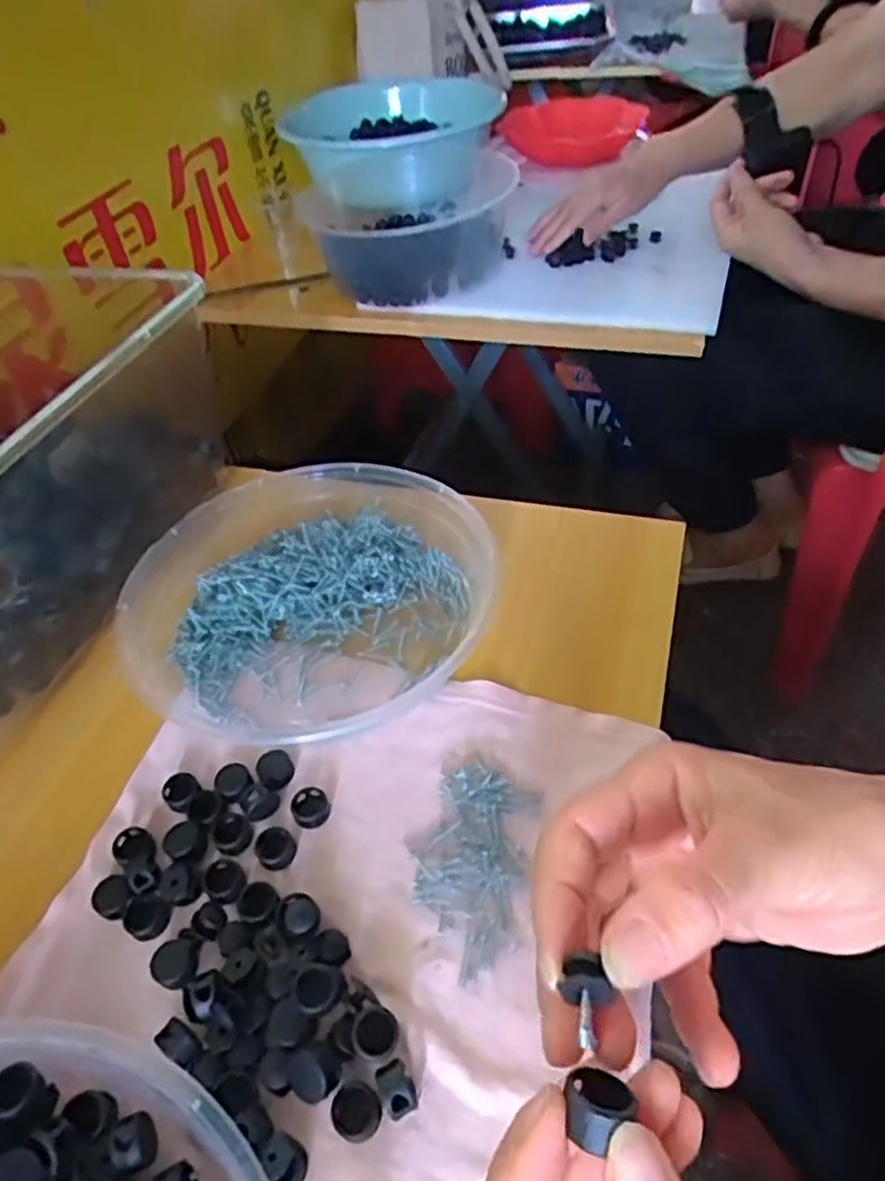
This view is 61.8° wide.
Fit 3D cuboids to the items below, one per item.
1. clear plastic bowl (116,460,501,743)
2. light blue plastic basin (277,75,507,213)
[{"bbox_3d":[-0.079,0.001,0.429,0.207,0.039,0.183,-25,48,-17],"label":"clear plastic bowl"},{"bbox_3d":[-0.069,-0.593,0.994,0.281,0.102,0.240,4,46,12],"label":"light blue plastic basin"}]

